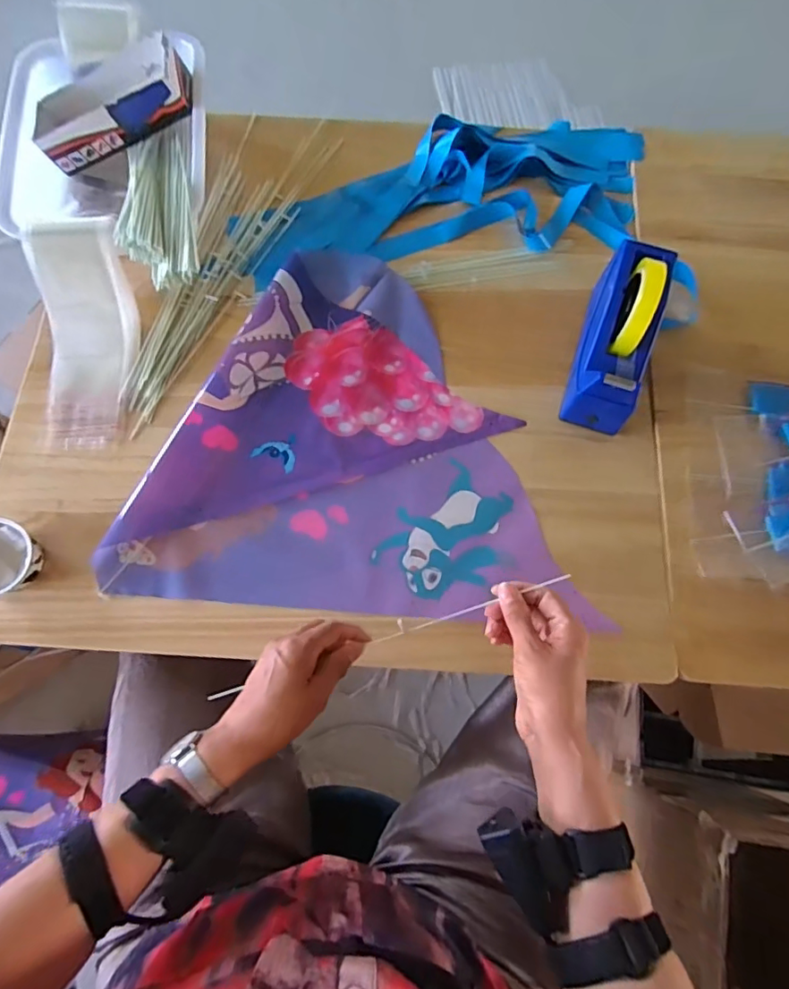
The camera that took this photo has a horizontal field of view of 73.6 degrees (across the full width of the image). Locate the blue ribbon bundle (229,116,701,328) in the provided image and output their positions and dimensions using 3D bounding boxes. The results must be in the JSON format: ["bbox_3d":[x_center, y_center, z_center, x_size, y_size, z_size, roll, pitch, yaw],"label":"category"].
[{"bbox_3d":[0.089,-0.398,0.717,0.588,0.033,0.328,2,71,0],"label":"blue ribbon bundle"}]

